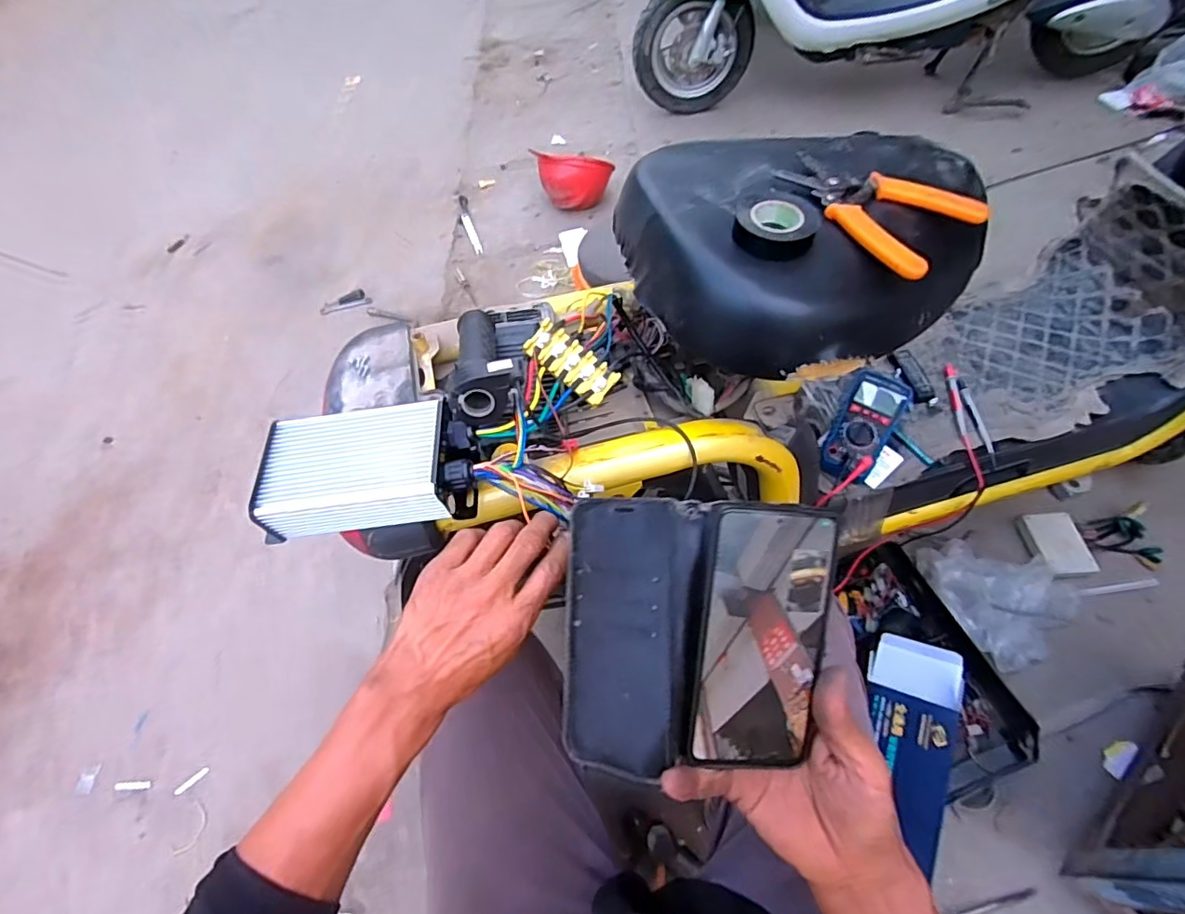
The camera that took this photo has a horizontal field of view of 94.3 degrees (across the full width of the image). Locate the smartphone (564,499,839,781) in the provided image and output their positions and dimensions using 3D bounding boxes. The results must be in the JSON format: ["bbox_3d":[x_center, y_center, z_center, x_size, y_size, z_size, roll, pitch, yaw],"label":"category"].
[{"bbox_3d":[0.061,0.107,0.332,0.157,0.035,0.159,0,93,9],"label":"smartphone"}]

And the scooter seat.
[{"bbox_3d":[0.181,-0.194,0.469,0.295,0.078,0.244,-15,57,-4],"label":"scooter seat"}]

